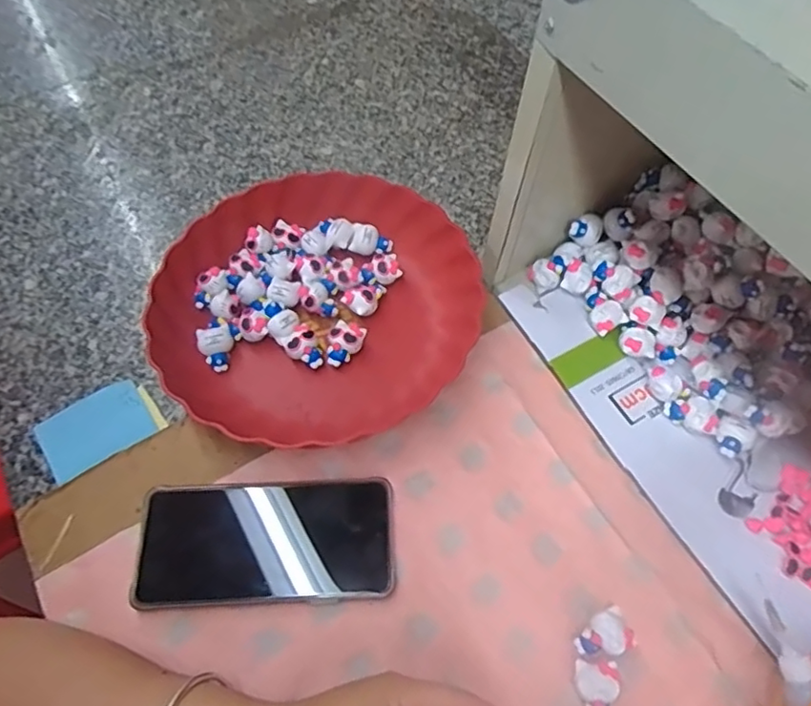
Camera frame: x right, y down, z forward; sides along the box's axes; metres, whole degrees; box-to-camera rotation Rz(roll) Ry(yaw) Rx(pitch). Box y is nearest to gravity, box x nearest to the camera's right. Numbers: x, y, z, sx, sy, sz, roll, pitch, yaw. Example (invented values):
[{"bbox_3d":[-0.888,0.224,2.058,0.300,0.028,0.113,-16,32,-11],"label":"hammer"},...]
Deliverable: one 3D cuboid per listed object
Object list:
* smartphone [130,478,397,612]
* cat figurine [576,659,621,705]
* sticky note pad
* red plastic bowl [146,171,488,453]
[{"bbox_3d":[-0.092,0.125,0.403,0.165,0.013,0.079,-3,62,-1],"label":"smartphone"},{"bbox_3d":[0.116,0.206,0.365,0.025,0.012,0.035,3,62,2],"label":"cat figurine"},{"bbox_3d":[-0.227,0.054,0.448,0.080,0.006,0.056,-33,67,-16],"label":"sticky note pad"},{"bbox_3d":[-0.067,-0.041,0.479,0.239,0.044,0.229,0,62,0],"label":"red plastic bowl"}]

